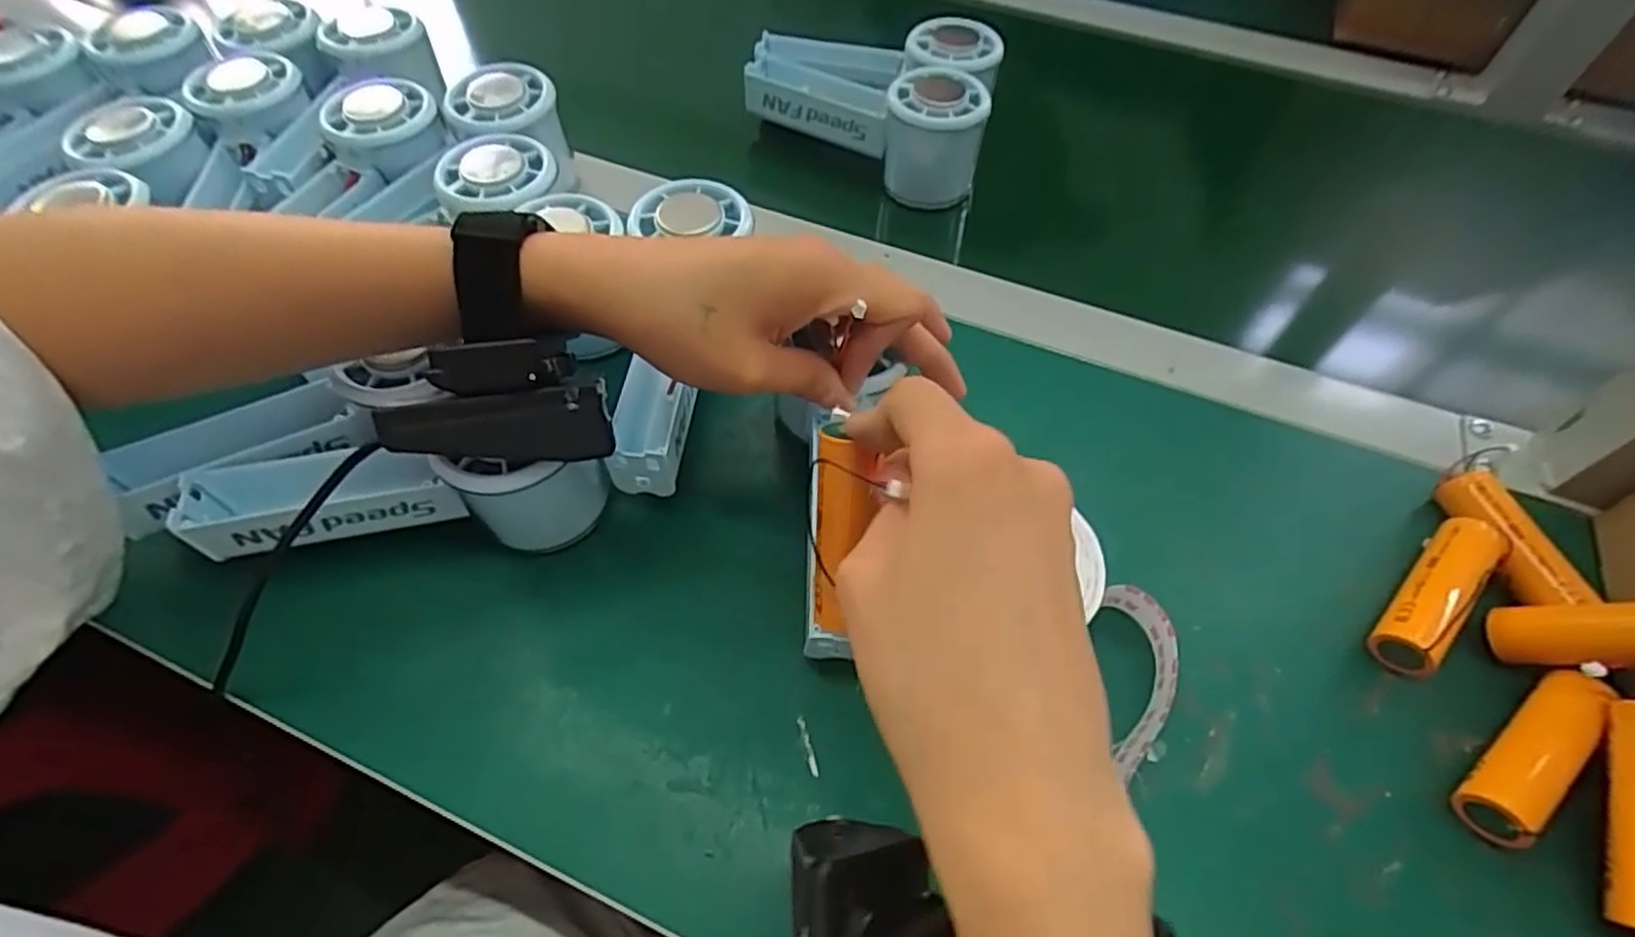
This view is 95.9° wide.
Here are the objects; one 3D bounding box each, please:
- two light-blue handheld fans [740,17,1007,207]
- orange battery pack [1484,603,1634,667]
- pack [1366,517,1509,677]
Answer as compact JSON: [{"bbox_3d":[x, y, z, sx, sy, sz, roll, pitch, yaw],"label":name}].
[{"bbox_3d":[0.032,-0.230,0.455,0.154,0.064,0.092,20,56,10],"label":"two light-blue handheld fans"},{"bbox_3d":[0.282,0.058,0.258,0.018,0.073,0.016,49,61,-10],"label":"orange battery pack"},{"bbox_3d":[0.245,0.049,0.293,0.022,0.025,0.071,39,61,21],"label":"pack"}]

